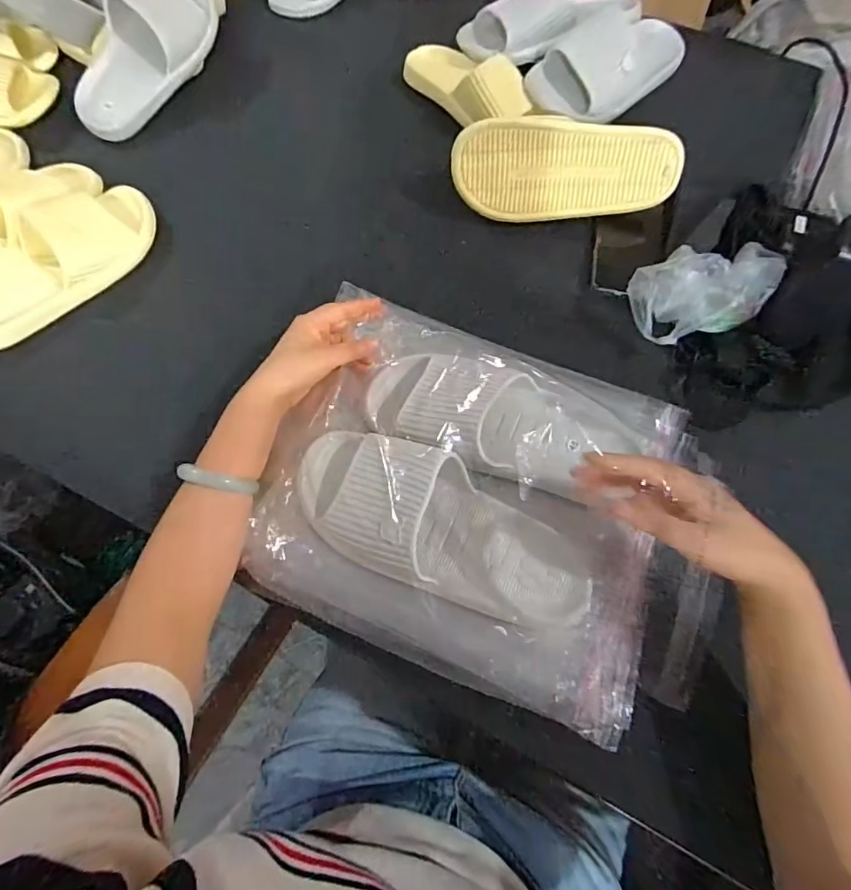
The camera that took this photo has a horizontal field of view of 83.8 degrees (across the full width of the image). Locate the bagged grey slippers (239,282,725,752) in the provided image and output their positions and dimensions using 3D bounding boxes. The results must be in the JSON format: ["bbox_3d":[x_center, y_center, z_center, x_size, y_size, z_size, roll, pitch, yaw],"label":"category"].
[{"bbox_3d":[0.063,0.038,0.422,0.410,0.069,0.308,22,70,9],"label":"bagged grey slippers"}]

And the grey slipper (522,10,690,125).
[{"bbox_3d":[0.256,-0.513,0.613,0.235,0.084,0.093,-36,72,-13],"label":"grey slipper"}]

